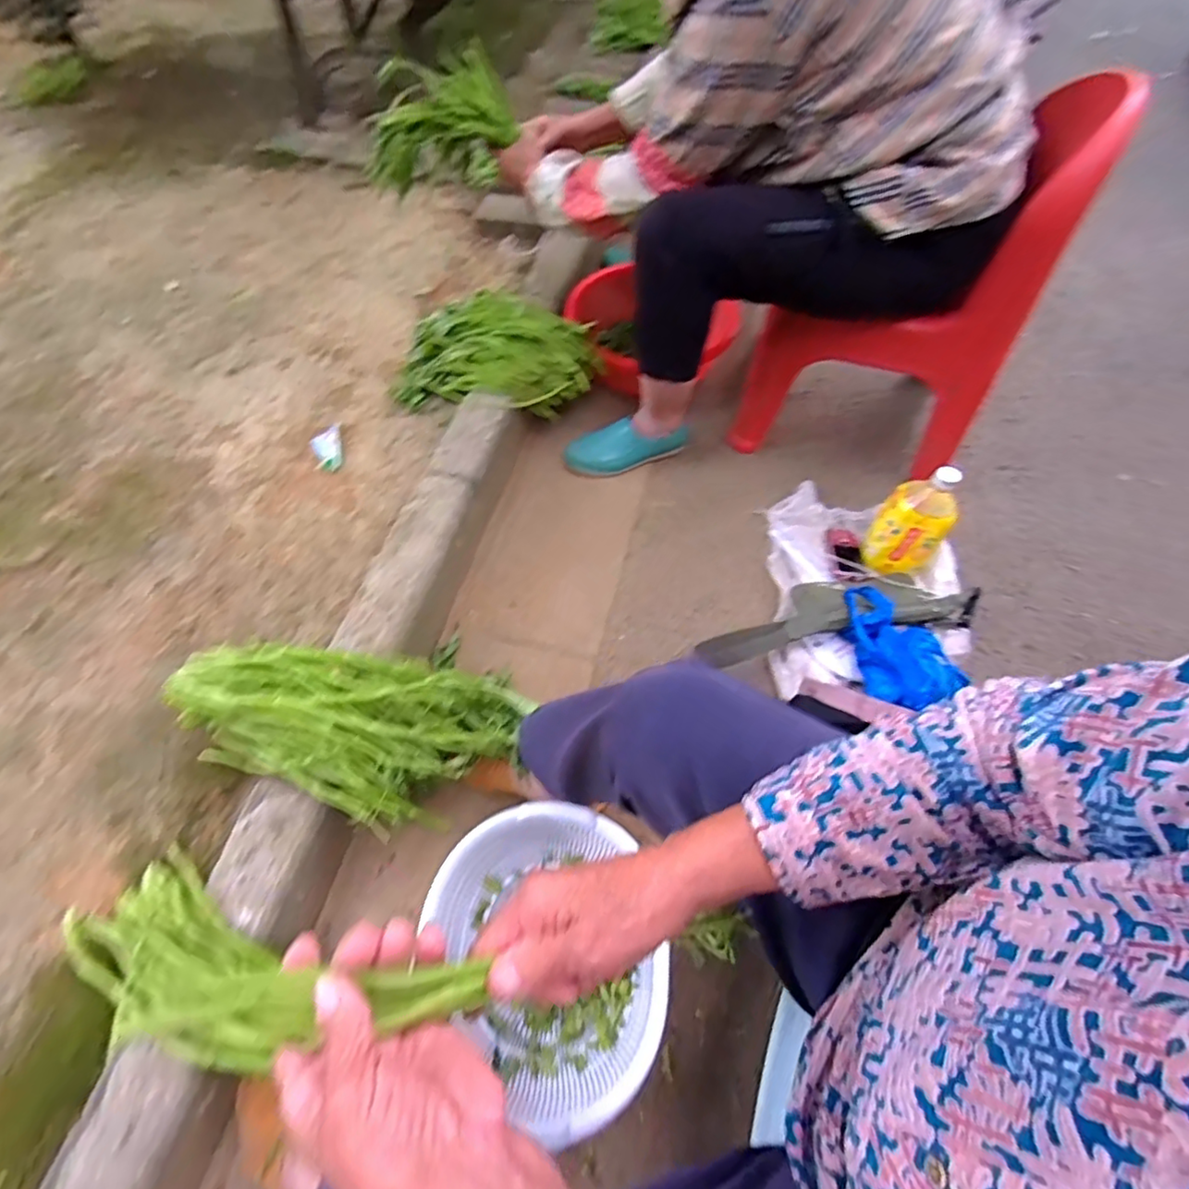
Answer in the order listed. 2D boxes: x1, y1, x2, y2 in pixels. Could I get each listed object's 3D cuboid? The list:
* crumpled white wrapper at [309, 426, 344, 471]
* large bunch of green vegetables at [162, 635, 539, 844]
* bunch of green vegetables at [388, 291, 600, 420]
[{"bbox_3d":[-0.496,-0.269,1.129,0.055,0.020,0.093,-20,62,-12],"label":"crumpled white wrapper"},{"bbox_3d":[-0.308,0.166,0.759,0.435,0.148,0.214,9,59,-8],"label":"large bunch of green vegetables"},{"bbox_3d":[-0.196,-0.434,1.145,0.387,0.141,0.204,11,60,6],"label":"bunch of green vegetables"}]

